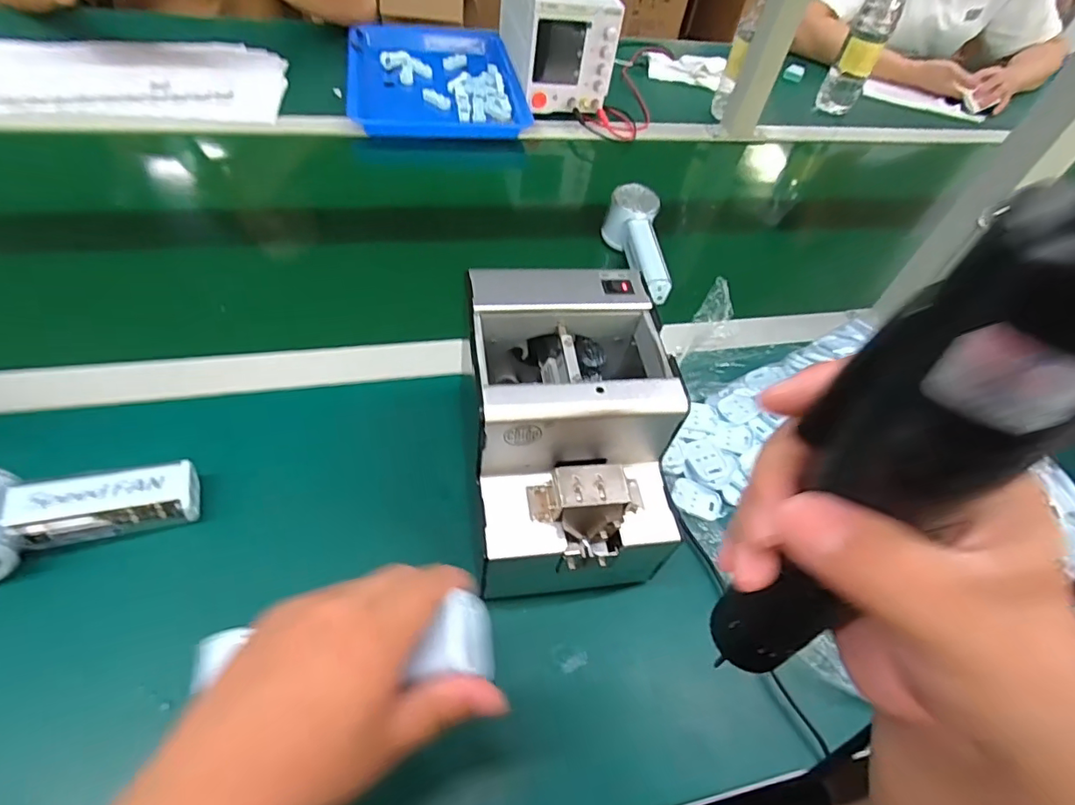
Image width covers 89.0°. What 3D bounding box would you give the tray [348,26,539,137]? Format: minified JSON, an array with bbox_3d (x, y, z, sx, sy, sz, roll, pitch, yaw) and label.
[{"bbox_3d":[-0.167,-0.526,0.877,0.256,0.035,0.374,-4,53,-13],"label":"tray"}]

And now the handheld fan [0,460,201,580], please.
[{"bbox_3d":[-0.306,0.067,0.350,0.151,0.045,0.068,-11,54,-18],"label":"handheld fan"}]

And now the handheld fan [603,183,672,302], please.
[{"bbox_3d":[0.121,-0.176,0.624,0.055,0.053,0.154,-7,62,-13],"label":"handheld fan"}]

